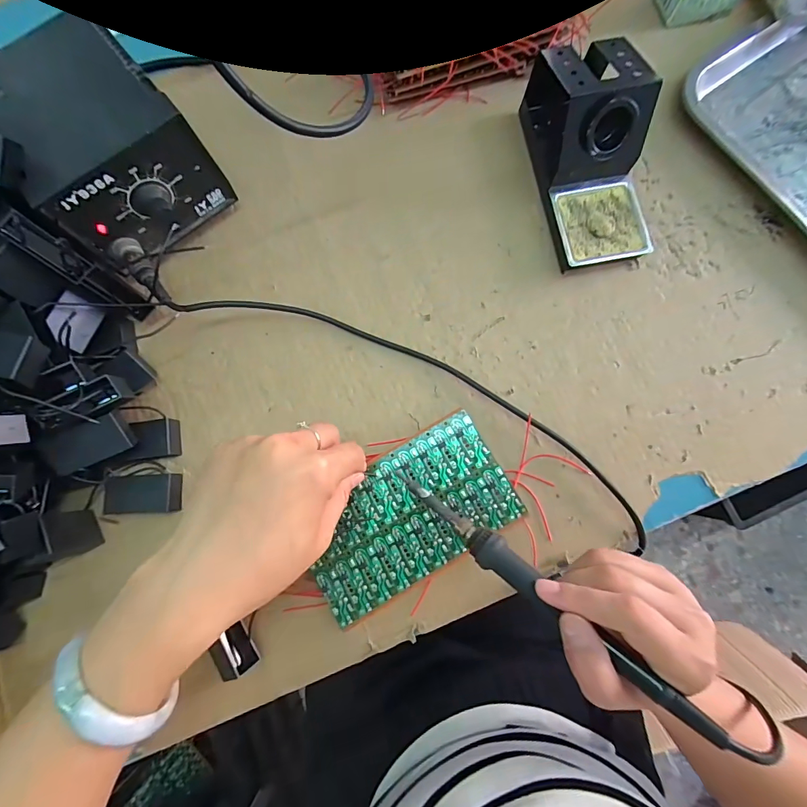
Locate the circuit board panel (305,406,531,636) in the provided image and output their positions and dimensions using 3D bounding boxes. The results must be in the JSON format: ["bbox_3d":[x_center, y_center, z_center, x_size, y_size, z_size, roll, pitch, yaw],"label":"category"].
[{"bbox_3d":[0.003,0.083,0.292,0.155,0.004,0.089,-31,82,-6],"label":"circuit board panel"}]

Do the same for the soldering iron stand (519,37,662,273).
[{"bbox_3d":[0.151,-0.199,0.312,0.075,0.074,0.163,-11,80,-2],"label":"soldering iron stand"}]

